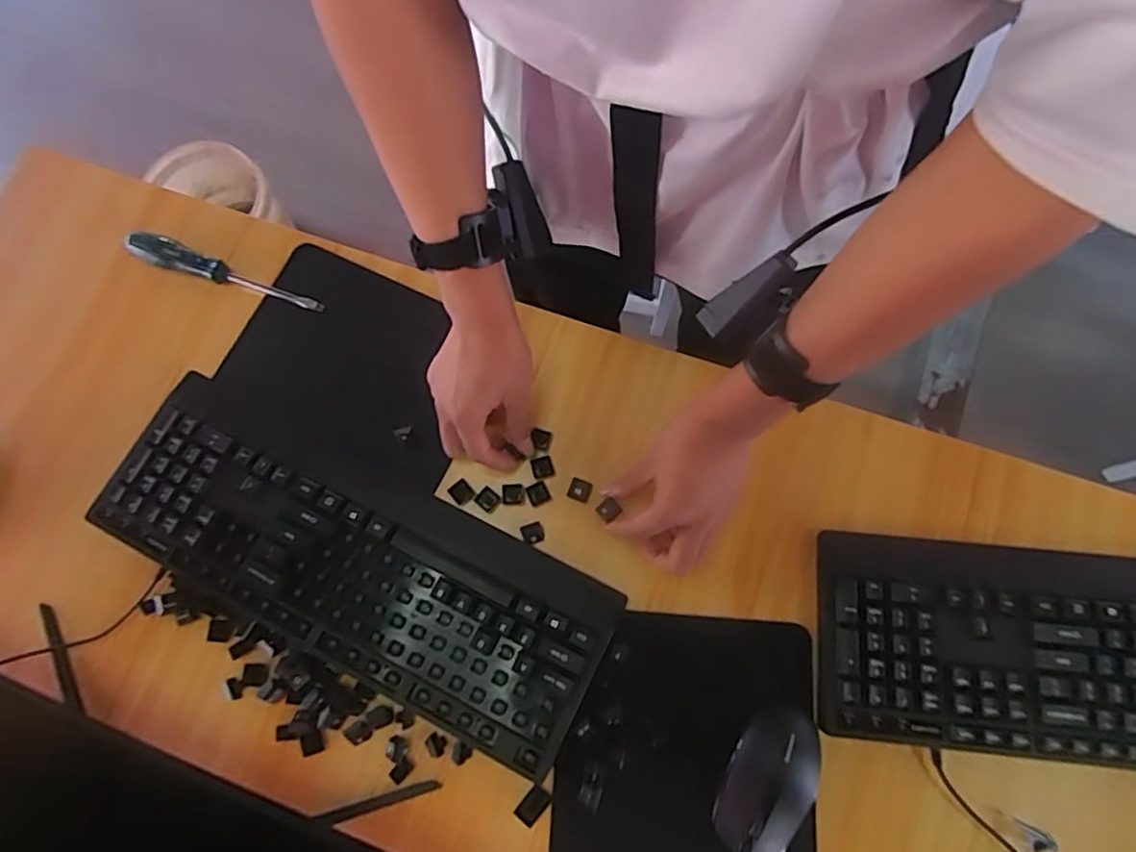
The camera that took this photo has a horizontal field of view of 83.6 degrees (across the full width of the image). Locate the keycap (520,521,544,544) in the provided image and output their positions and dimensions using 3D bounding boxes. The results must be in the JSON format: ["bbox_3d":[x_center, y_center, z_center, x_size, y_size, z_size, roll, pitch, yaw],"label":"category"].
[{"bbox_3d":[-0.030,0.092,0.542,0.019,0.008,0.018,-22,75,-4],"label":"keycap"}]

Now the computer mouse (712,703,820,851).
[{"bbox_3d":[0.149,0.264,0.474,0.061,0.030,0.106,25,77,8],"label":"computer mouse"}]

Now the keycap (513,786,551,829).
[{"bbox_3d":[-0.027,0.292,0.489,0.018,0.004,0.028,38,79,11],"label":"keycap"}]

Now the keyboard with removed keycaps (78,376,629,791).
[{"bbox_3d":[-0.183,0.115,0.532,0.431,0.024,0.158,26,77,8],"label":"keyboard with removed keycaps"}]

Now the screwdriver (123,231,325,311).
[{"bbox_3d":[-0.332,-0.144,0.600,0.201,0.025,0.033,24,77,8],"label":"screwdriver"}]

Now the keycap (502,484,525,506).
[{"bbox_3d":[-0.048,0.059,0.546,0.018,0.004,0.018,-4,75,1],"label":"keycap"}]

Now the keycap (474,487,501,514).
[{"bbox_3d":[-0.069,0.063,0.547,0.019,0.004,0.018,38,79,11],"label":"keycap"}]

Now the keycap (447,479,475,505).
[{"bbox_3d":[-0.092,0.056,0.549,0.018,0.004,0.019,-42,77,-9],"label":"keycap"}]

